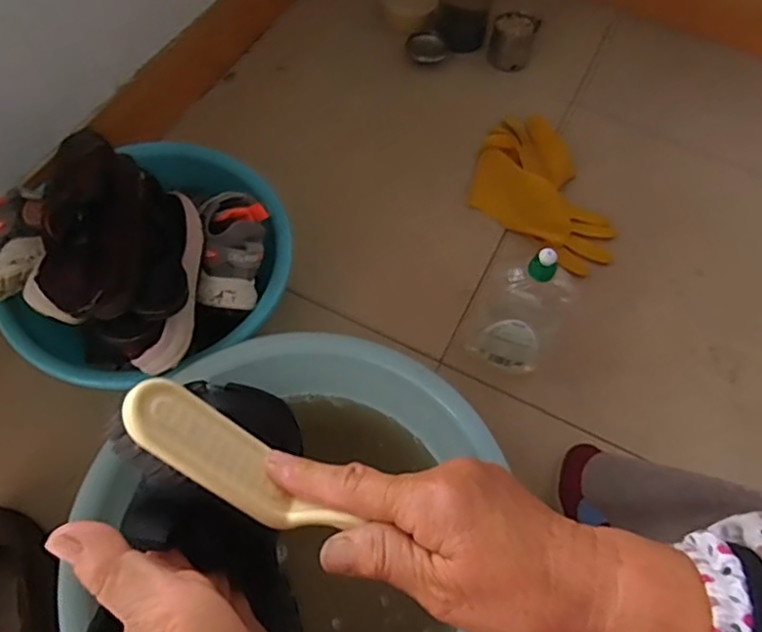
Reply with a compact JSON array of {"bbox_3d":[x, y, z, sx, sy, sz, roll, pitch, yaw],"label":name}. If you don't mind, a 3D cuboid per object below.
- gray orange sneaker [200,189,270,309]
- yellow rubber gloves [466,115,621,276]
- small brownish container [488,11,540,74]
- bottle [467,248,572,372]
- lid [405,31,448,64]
[{"bbox_3d":[-0.180,-0.090,0.758,0.073,0.079,0.163,-2,59,-6],"label":"gray orange sneaker"},{"bbox_3d":[0.255,-0.213,1.045,0.200,0.042,0.329,-11,61,-11],"label":"yellow rubber gloves"},{"bbox_3d":[0.256,-0.535,1.190,0.081,0.079,0.088,19,59,7],"label":"small brownish container"},{"bbox_3d":[0.182,-0.002,0.790,0.106,0.243,0.061,22,60,8],"label":"bottle"},{"bbox_3d":[0.089,-0.522,1.211,0.082,0.072,0.023,26,61,11],"label":"lid"}]

